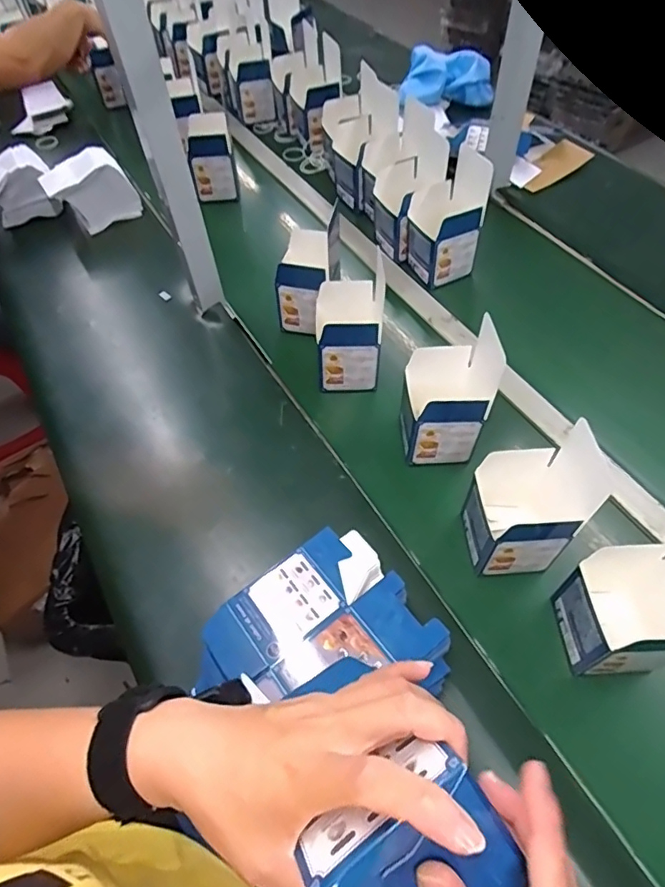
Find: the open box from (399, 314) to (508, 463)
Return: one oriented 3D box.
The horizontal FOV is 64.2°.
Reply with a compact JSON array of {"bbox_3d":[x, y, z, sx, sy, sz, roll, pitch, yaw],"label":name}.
[{"bbox_3d":[0.135,-0.046,0.648,0.096,0.145,0.092,-4,51,3],"label":"open box"}]

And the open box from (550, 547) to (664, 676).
[{"bbox_3d":[0.282,0.143,0.485,0.100,0.170,0.097,-6,50,1],"label":"open box"}]

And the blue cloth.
[{"bbox_3d":[0.233,-0.744,1.085,0.194,0.093,0.075,-3,51,4],"label":"blue cloth"}]

